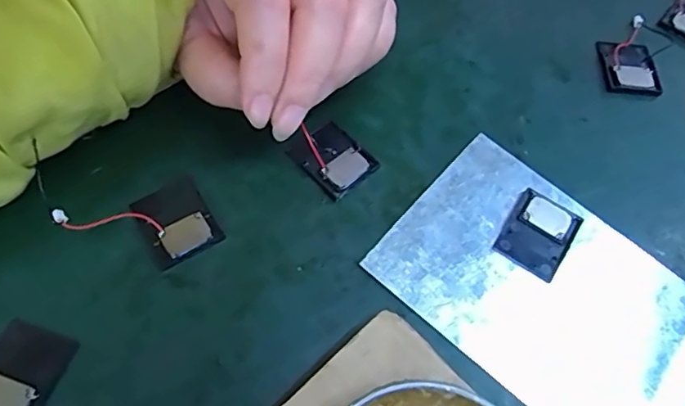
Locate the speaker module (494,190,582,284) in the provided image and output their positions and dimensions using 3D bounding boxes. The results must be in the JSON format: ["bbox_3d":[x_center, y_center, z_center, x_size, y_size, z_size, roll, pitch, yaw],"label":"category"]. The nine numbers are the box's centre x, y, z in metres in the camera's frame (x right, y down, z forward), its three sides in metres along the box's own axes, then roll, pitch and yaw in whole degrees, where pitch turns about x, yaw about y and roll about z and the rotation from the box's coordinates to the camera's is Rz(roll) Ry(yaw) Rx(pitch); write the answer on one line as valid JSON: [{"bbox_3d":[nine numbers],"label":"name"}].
[{"bbox_3d":[0.075,0.011,0.211,0.024,0.005,0.030,32,64,12],"label":"speaker module"}]

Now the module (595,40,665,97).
[{"bbox_3d":[0.135,-0.064,0.260,0.024,0.005,0.030,5,62,-2],"label":"module"}]

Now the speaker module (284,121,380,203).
[{"bbox_3d":[-0.004,-0.018,0.223,0.025,0.006,0.031,-35,68,-22],"label":"speaker module"}]

